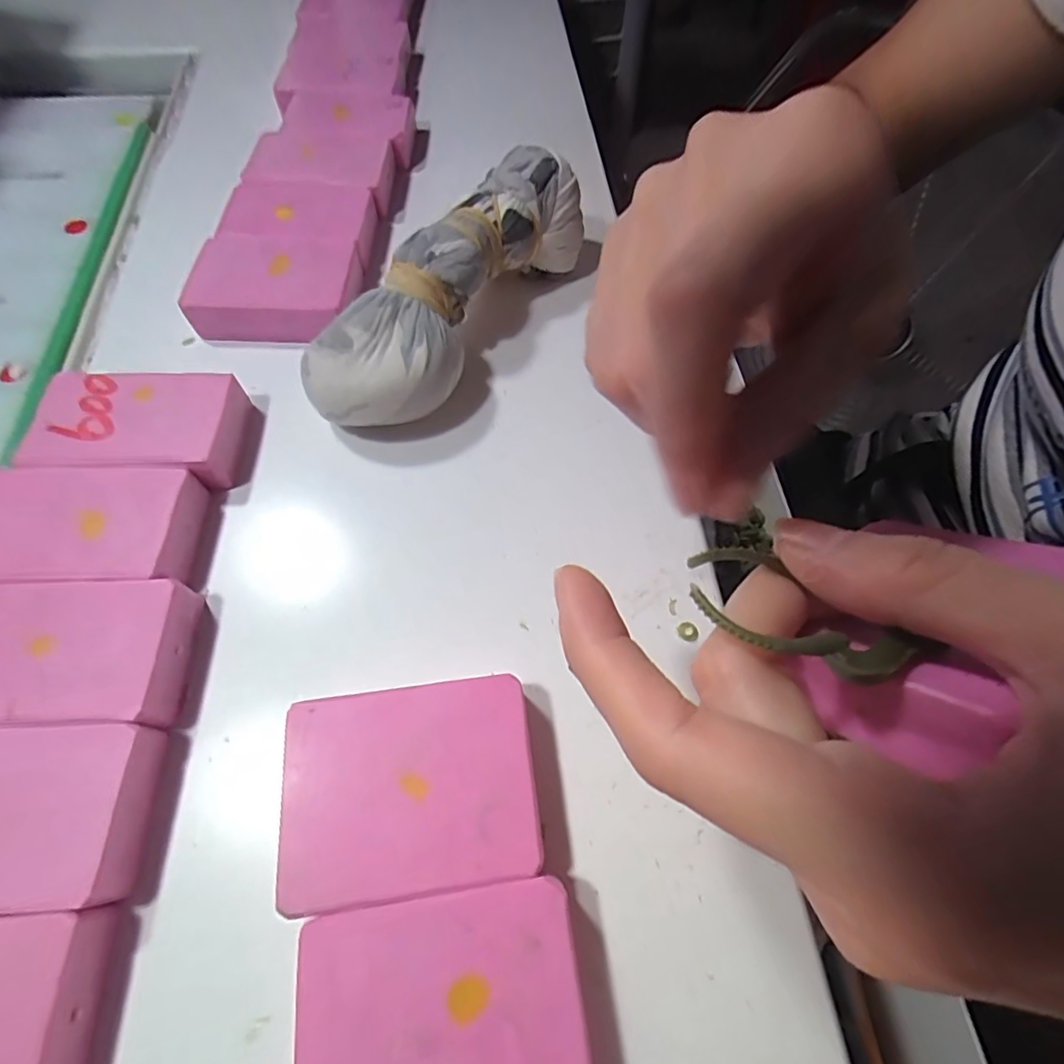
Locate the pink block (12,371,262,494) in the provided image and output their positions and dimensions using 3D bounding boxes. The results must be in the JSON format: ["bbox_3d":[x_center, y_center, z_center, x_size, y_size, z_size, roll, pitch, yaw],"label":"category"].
[{"bbox_3d":[-0.150,-0.040,0.213,0.073,0.016,0.045,-2,64,-2],"label":"pink block"}]

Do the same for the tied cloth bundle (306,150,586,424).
[{"bbox_3d":[-0.033,-0.101,0.232,0.046,0.050,0.145,28,66,12],"label":"tied cloth bundle"}]

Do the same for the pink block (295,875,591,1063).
[{"bbox_3d":[-0.022,0.120,0.135,0.066,0.019,0.052,-6,63,-7],"label":"pink block"}]

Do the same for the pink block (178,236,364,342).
[{"bbox_3d":[-0.118,-0.113,0.252,0.071,0.019,0.049,-2,64,-2],"label":"pink block"}]

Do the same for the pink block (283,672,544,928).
[{"bbox_3d":[-0.035,0.073,0.159,0.068,0.019,0.053,-7,63,-7],"label":"pink block"}]

